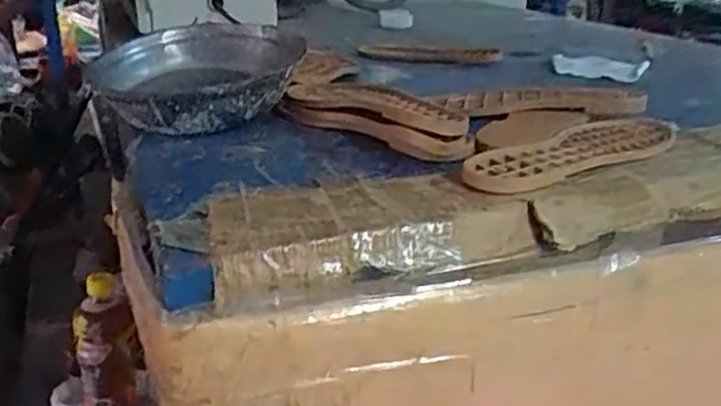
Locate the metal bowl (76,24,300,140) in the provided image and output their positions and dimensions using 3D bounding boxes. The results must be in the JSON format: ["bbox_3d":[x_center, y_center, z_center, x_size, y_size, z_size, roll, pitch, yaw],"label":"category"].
[{"bbox_3d":[-0.170,-0.133,0.759,0.222,0.073,0.214,-5,22,-12],"label":"metal bowl"}]

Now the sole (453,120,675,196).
[{"bbox_3d":[0.199,-0.044,0.632,0.088,0.021,0.272,18,28,39],"label":"sole"}]

